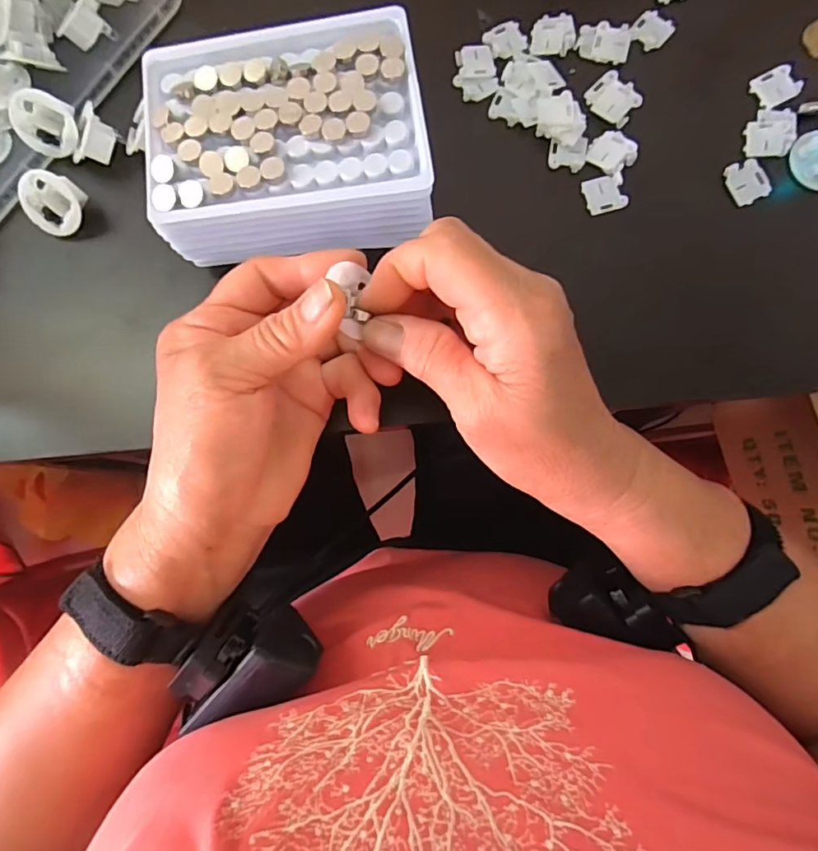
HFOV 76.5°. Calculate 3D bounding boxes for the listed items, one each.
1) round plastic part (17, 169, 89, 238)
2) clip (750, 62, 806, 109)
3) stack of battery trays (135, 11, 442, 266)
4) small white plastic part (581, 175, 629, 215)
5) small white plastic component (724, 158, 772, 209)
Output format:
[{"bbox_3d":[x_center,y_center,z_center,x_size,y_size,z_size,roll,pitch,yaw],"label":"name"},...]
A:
[{"bbox_3d":[-0.197,-0.124,0.290,0.033,0.015,0.033,2,121,3],"label":"round plastic part"},{"bbox_3d":[0.203,-0.188,0.287,0.022,0.004,0.020,-25,79,10],"label":"clip"},{"bbox_3d":[-0.059,-0.140,0.265,0.129,0.049,0.105,-8,81,1],"label":"stack of battery trays"},{"bbox_3d":[0.107,-0.127,0.284,0.020,0.005,0.020,-15,81,0],"label":"small white plastic part"},{"bbox_3d":[0.183,-0.132,0.280,0.020,0.007,0.022,-21,81,-1],"label":"small white plastic component"}]

